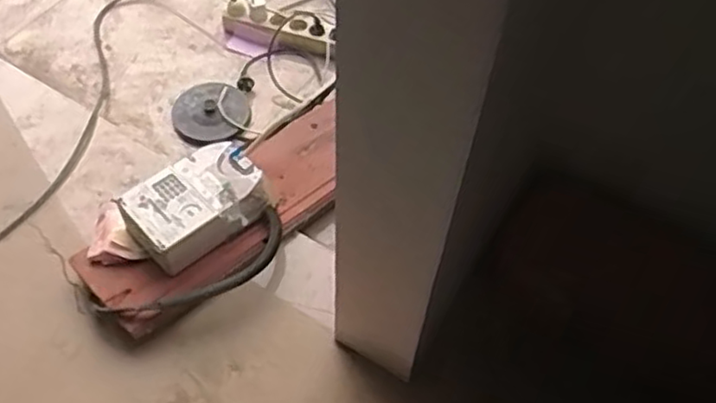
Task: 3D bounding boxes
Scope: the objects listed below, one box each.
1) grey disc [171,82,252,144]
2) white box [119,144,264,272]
[{"bbox_3d":[-0.284,-0.172,1.319,0.149,0.021,0.143,1,56,-1],"label":"grey disc"},{"bbox_3d":[-0.261,0.001,1.092,0.144,0.072,0.216,35,61,20],"label":"white box"}]

